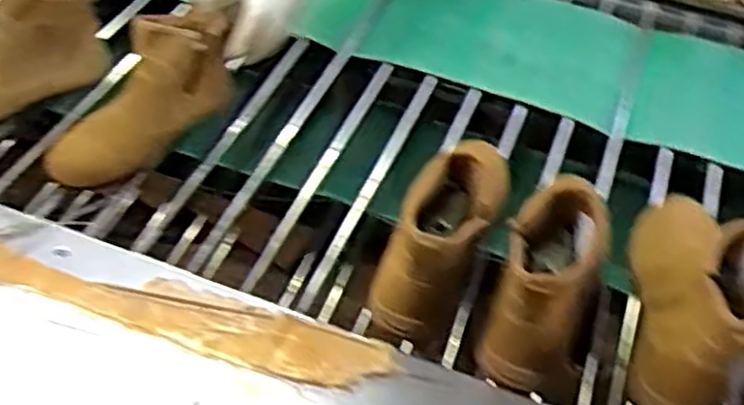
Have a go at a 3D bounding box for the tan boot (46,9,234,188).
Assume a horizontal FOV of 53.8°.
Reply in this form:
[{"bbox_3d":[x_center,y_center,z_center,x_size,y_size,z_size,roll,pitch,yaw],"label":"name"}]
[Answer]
[{"bbox_3d":[-0.272,-0.121,0.889,0.102,0.136,0.270,38,84,26],"label":"tan boot"}]

